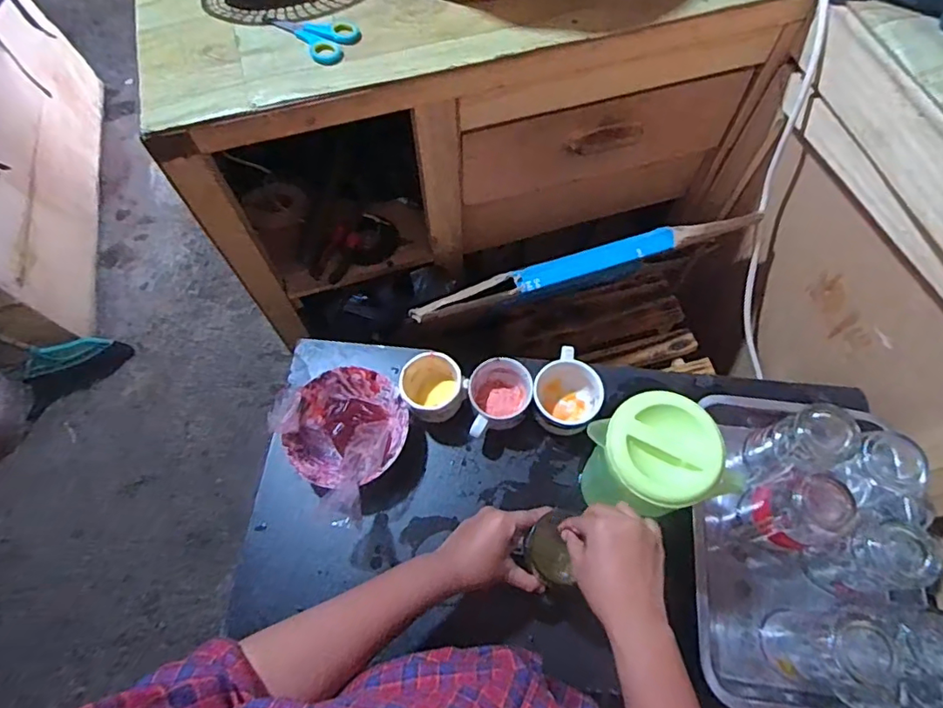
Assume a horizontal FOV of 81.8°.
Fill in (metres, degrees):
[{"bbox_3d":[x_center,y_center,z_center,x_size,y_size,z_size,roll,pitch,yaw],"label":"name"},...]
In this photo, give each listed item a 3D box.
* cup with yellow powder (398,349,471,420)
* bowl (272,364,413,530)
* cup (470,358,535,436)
[{"bbox_3d":[-0.052,0.047,0.702,0.075,0.077,0.075,-1,66,2],"label":"cup with yellow powder"},{"bbox_3d":[-0.148,0.105,0.675,0.149,0.097,0.195,-30,69,-11],"label":"bowl"},{"bbox_3d":[0.037,0.060,0.702,0.080,0.068,0.095,-5,66,0],"label":"cup"}]

